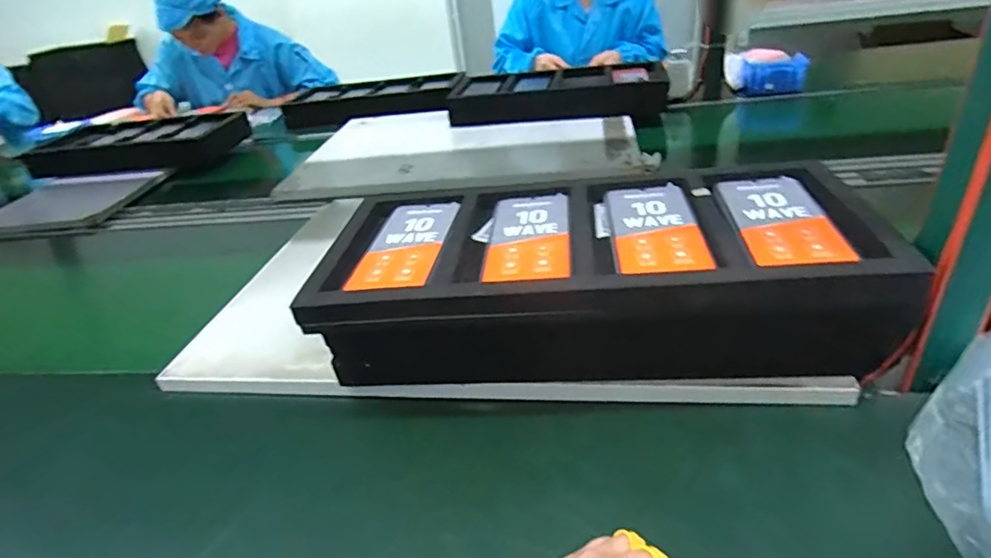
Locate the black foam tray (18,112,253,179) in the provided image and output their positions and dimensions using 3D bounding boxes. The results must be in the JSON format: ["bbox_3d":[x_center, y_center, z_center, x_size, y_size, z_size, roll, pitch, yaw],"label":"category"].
[{"bbox_3d":[-0.887,-0.356,1.427,0.485,0.072,0.283,-7,32,2],"label":"black foam tray"}]

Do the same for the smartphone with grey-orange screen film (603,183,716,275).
[{"bbox_3d":[0.145,-0.049,0.513,0.075,0.005,0.172,-3,32,8],"label":"smartphone with grey-orange screen film"}]

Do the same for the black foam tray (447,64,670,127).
[{"bbox_3d":[0.144,-0.429,1.314,0.501,0.071,0.217,3,34,17],"label":"black foam tray"}]

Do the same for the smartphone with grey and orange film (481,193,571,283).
[{"bbox_3d":[0.031,-0.042,0.530,0.074,0.006,0.153,-3,32,8],"label":"smartphone with grey and orange film"}]

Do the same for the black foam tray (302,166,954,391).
[{"bbox_3d":[0.092,0.007,0.552,0.486,0.146,0.220,-3,32,8],"label":"black foam tray"}]

